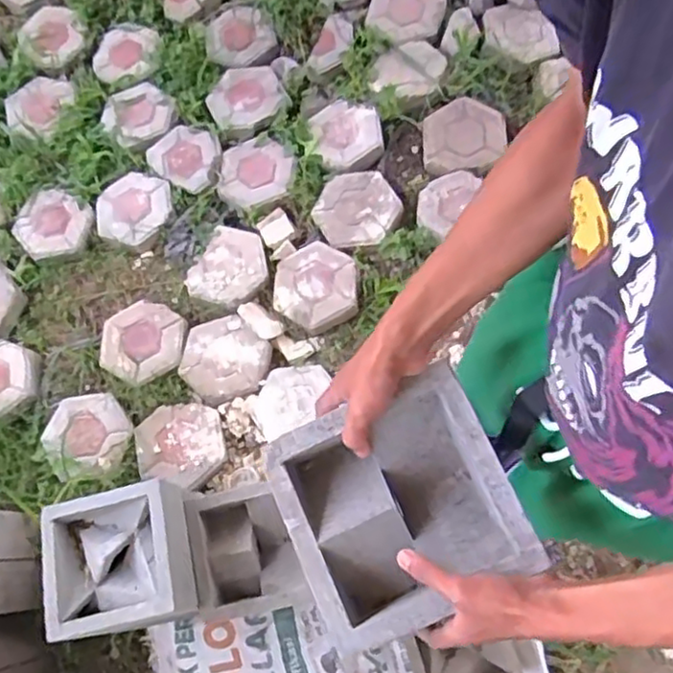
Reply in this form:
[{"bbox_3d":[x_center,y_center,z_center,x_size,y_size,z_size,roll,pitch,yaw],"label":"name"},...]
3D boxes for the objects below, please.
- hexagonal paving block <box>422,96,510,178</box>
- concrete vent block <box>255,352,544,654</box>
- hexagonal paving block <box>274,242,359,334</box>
[{"bbox_3d":[0.316,-0.500,1.666,0.210,0.050,0.189,-6,73,4],"label":"hexagonal paving block"},{"bbox_3d":[0.052,0.156,0.613,0.189,0.088,0.190,-23,72,-7],"label":"concrete vent block"},{"bbox_3d":[-0.048,-0.119,1.594,0.187,0.044,0.202,-4,73,5],"label":"hexagonal paving block"}]

